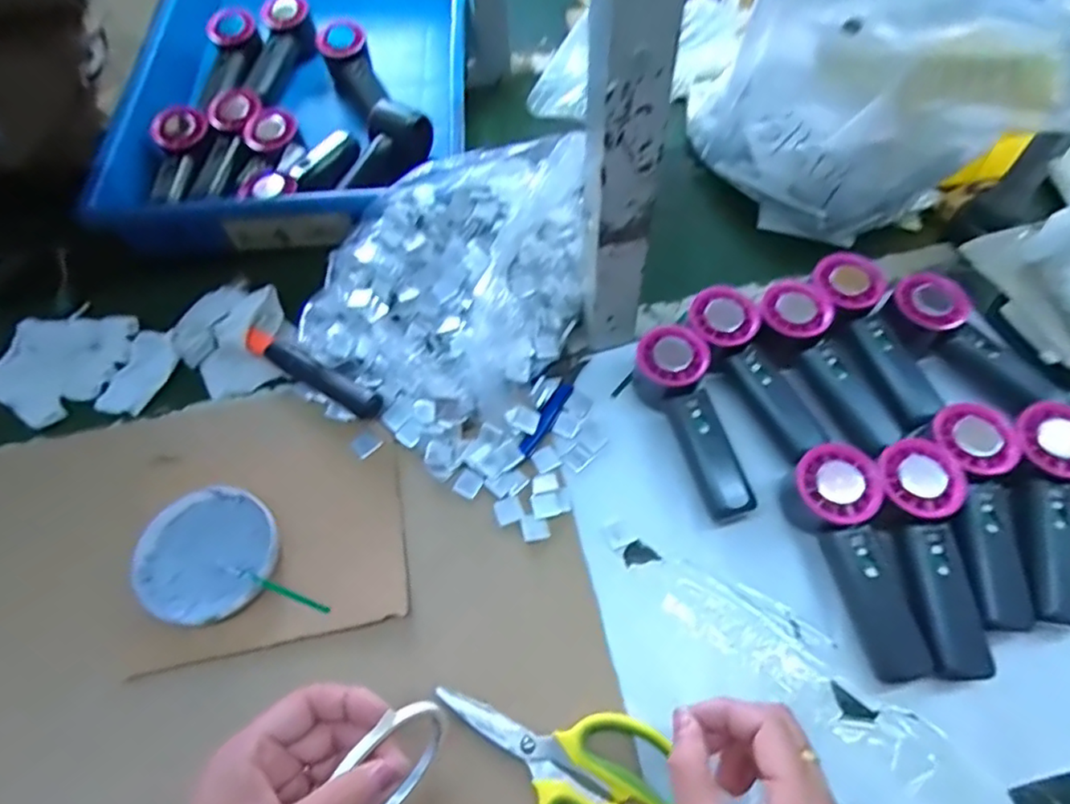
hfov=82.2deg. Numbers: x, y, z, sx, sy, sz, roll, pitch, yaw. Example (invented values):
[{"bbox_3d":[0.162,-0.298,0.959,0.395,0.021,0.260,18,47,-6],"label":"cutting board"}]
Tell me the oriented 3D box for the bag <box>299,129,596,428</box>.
[{"bbox_3d":[-0.071,-0.120,0.548,0.228,0.089,0.257,29,66,18],"label":"bag"}]

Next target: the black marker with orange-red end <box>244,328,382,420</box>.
[{"bbox_3d":[-0.194,-0.027,0.537,0.151,0.026,0.025,30,66,18],"label":"black marker with orange-red end"}]

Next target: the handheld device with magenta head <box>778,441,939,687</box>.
[{"bbox_3d":[0.229,0.108,0.428,0.057,0.055,0.155,-16,61,-6],"label":"handheld device with magenta head"}]

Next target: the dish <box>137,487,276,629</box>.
[{"bbox_3d":[-0.245,0.114,0.461,0.099,0.027,0.098,36,68,20],"label":"dish"}]

